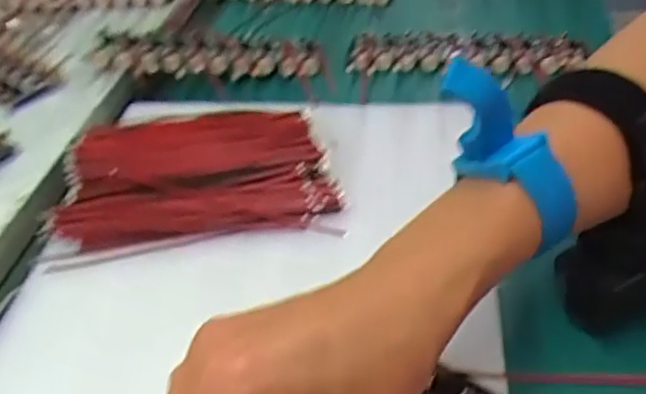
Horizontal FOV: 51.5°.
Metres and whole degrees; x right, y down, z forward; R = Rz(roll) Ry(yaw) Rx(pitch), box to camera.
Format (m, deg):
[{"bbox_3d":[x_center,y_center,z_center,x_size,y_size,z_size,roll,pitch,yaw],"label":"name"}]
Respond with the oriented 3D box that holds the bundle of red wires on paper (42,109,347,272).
[{"bbox_3d":[-0.067,-0.014,0.354,0.144,0.013,0.104,-3,40,5],"label":"bundle of red wires on paper"}]

